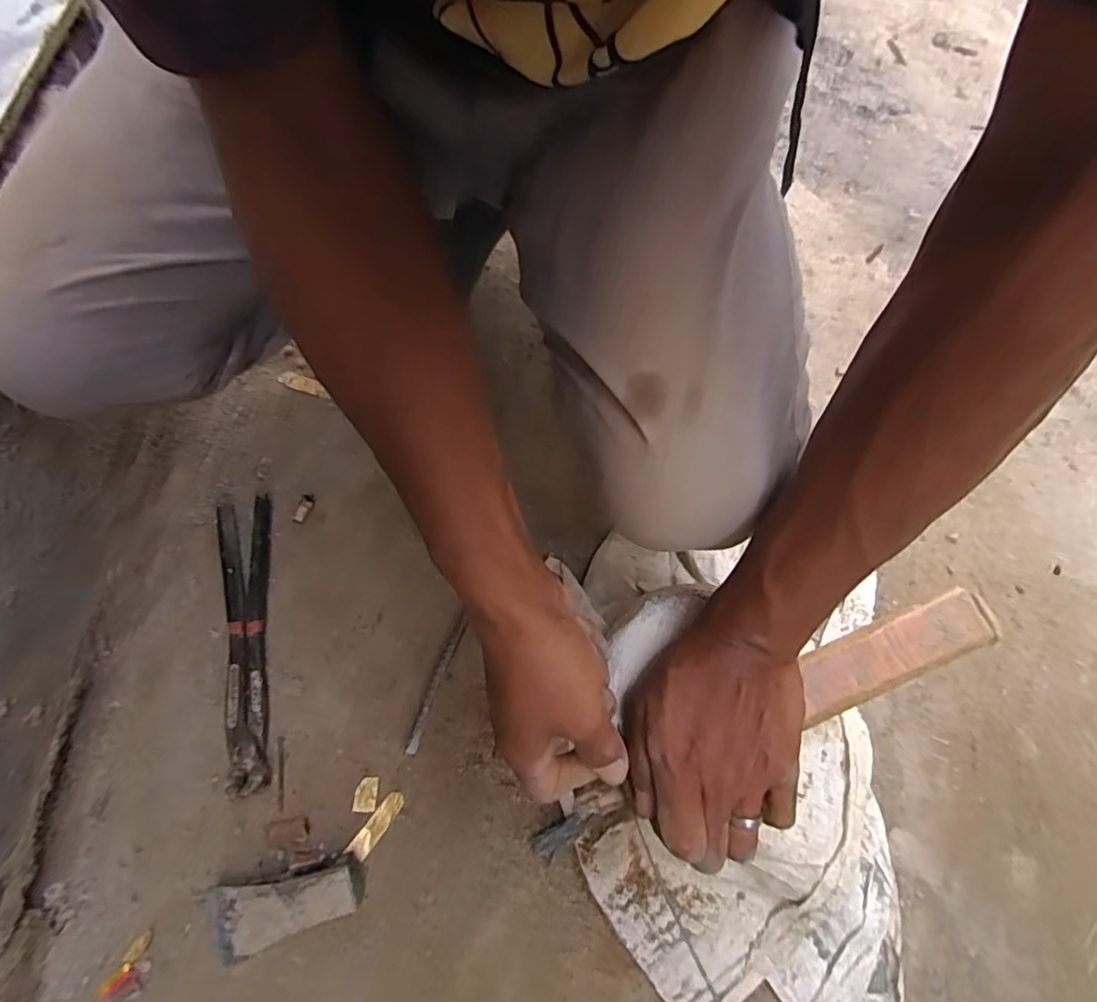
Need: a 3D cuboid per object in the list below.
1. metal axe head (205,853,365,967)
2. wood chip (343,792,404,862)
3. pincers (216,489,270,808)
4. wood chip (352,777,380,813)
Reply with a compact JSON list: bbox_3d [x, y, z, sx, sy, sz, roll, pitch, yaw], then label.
[{"bbox_3d":[-0.182,0.282,0.394,0.100,0.027,0.045,-11,67,-6],"label":"metal axe head"},{"bbox_3d":[-0.130,0.245,0.430,0.016,0.004,0.050,33,69,12],"label":"wood chip"},{"bbox_3d":[-0.248,0.110,0.469,0.041,0.019,0.241,-11,67,-6],"label":"pincers"},{"bbox_3d":[-0.141,0.225,0.437,0.017,0.004,0.024,5,66,1],"label":"wood chip"}]

